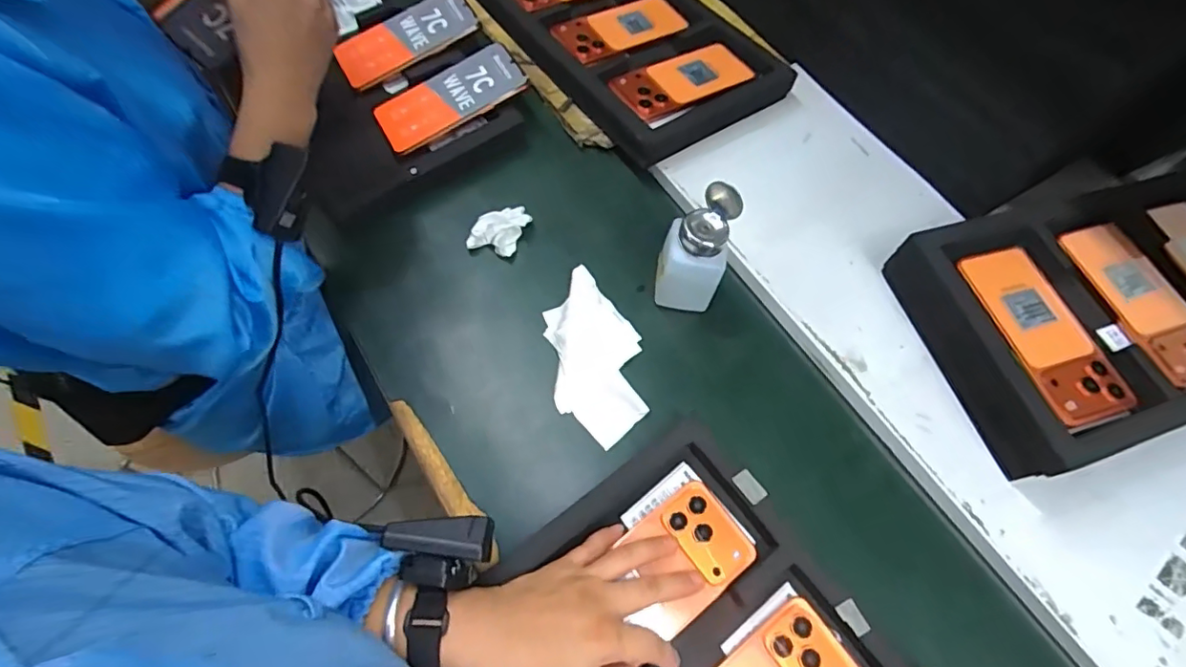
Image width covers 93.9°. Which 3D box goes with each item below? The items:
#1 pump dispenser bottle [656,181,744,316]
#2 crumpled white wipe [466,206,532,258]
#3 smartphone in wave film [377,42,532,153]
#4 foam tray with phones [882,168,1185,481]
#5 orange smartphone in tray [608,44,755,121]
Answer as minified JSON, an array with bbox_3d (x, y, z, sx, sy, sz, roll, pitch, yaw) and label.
[{"bbox_3d":[0.092,-0.074,0.491,0.055,0.110,0.059,21,64,5],"label":"pump dispenser bottle"},{"bbox_3d":[-0.093,-0.104,0.553,0.041,0.019,0.058,26,65,7],"label":"crumpled white wipe"},{"bbox_3d":[-0.151,-0.251,0.590,0.159,0.008,0.072,-28,80,-4],"label":"smartphone in wave film"},{"bbox_3d":[0.559,-0.048,0.526,0.533,0.063,0.229,-15,67,-9],"label":"foam tray with phones"},{"bbox_3d":[0.100,-0.287,0.631,0.157,0.018,0.075,-25,70,-17],"label":"orange smartphone in tray"}]

